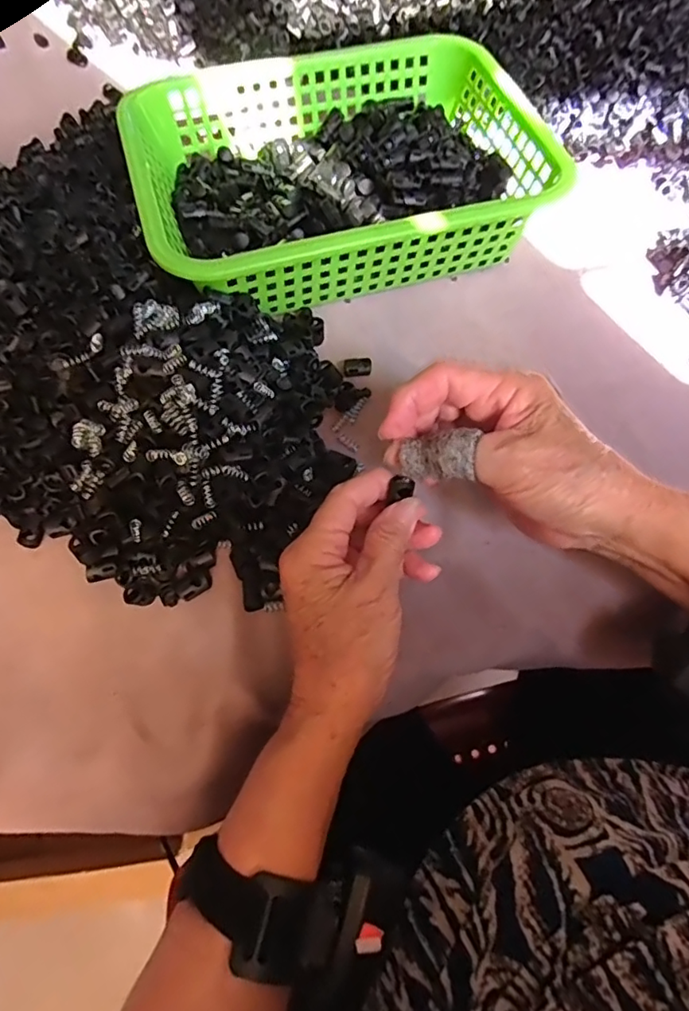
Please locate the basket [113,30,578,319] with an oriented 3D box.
[{"bbox_3d":[-0.006,-0.250,0.422,0.284,0.082,0.203,-15,65,-9],"label":"basket"}]

